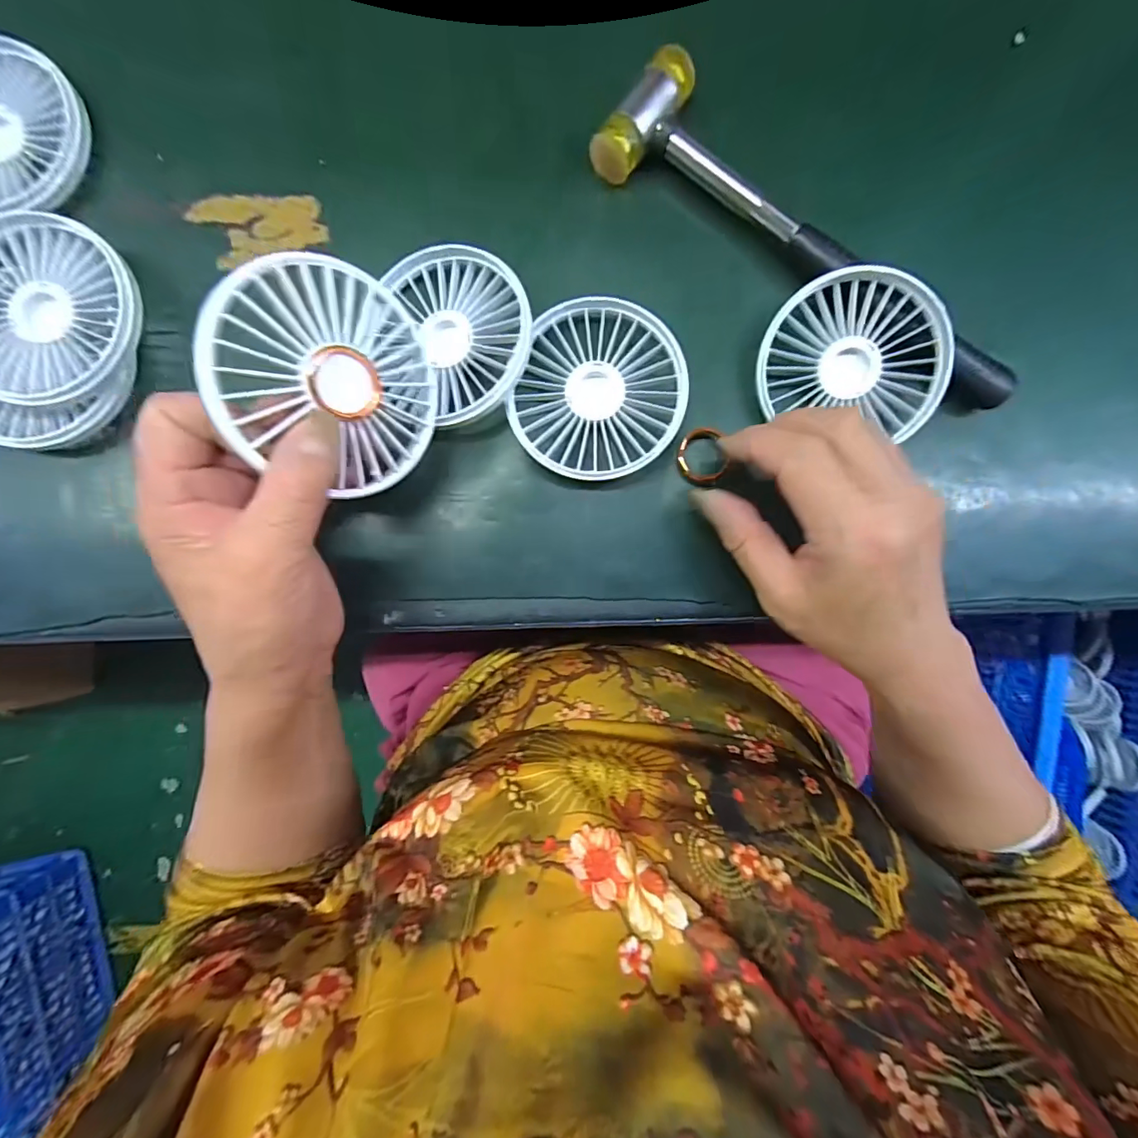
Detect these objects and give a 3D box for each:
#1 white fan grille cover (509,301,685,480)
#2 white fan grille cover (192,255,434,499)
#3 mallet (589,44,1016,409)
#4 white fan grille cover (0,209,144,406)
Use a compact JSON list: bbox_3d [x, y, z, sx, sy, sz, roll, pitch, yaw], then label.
[{"bbox_3d":[0.016,-0.090,0.255,0.081,0.019,0.087,21,88,-1],"label":"white fan grille cover"},{"bbox_3d":[-0.091,-0.075,0.198,0.010,0.088,0.082,15,84,40],"label":"white fan grille cover"},{"bbox_3d":[0.119,-0.155,0.254,0.236,0.023,0.059,40,89,-1],"label":"mallet"},{"bbox_3d":[-0.256,-0.124,0.240,0.091,0.014,0.086,22,87,-4],"label":"white fan grille cover"}]

